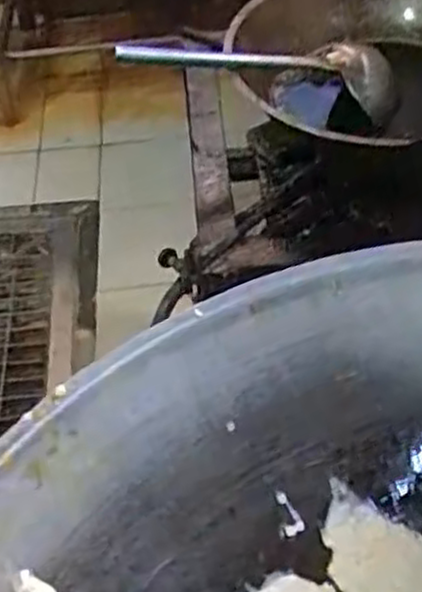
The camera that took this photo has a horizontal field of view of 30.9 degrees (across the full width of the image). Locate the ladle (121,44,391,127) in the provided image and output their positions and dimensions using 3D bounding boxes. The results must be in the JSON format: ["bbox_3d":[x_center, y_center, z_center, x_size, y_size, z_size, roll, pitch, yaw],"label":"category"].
[{"bbox_3d":[0.076,-0.306,1.047,0.419,0.085,0.077,-2,44,-23],"label":"ladle"}]

